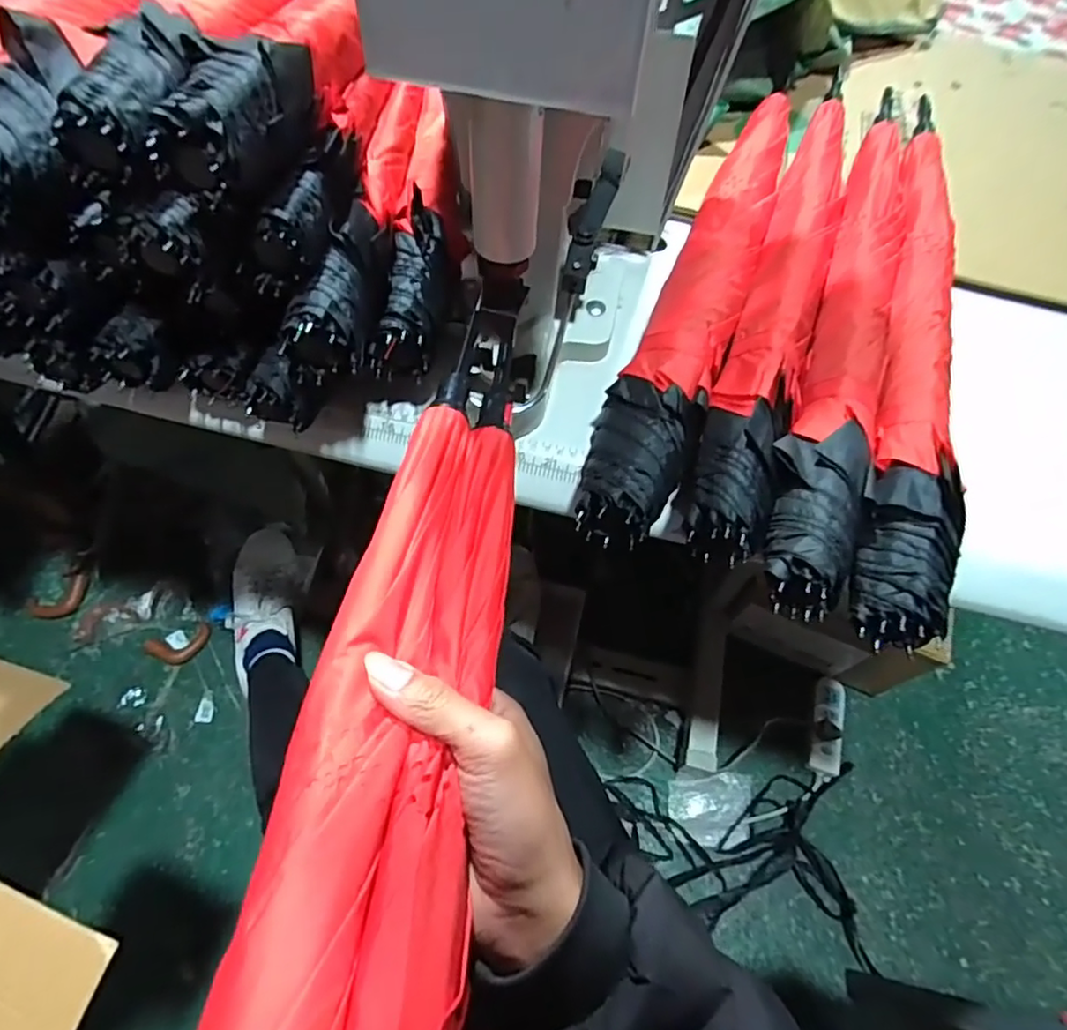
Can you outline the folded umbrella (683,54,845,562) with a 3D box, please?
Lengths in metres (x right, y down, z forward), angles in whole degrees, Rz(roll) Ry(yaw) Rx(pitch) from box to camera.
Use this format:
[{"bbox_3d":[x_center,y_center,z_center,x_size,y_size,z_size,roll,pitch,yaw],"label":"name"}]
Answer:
[{"bbox_3d":[0.216,-0.208,0.515,0.063,0.054,0.576,20,60,7],"label":"folded umbrella"}]

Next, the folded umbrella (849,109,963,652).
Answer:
[{"bbox_3d":[0.310,-0.172,0.496,0.057,0.053,0.596,18,60,6],"label":"folded umbrella"}]

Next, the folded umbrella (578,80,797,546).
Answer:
[{"bbox_3d":[0.147,-0.204,0.511,0.072,0.054,0.546,21,60,8],"label":"folded umbrella"}]

